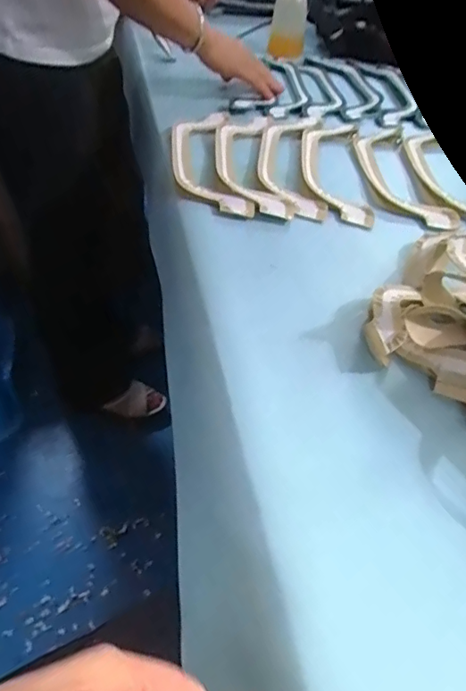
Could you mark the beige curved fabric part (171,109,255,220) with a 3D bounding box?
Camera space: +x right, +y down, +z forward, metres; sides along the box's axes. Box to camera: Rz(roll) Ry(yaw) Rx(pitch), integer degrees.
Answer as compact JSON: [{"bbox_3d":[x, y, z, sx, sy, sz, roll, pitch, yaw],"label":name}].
[{"bbox_3d":[-0.034,-0.236,0.660,0.083,0.010,0.257,-2,46,-9],"label":"beige curved fabric part"}]

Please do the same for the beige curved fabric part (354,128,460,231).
[{"bbox_3d":[0.214,-0.225,0.684,0.081,0.007,0.262,1,45,-6],"label":"beige curved fabric part"}]

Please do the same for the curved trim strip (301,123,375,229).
[{"bbox_3d":[0.131,-0.240,0.685,0.083,0.014,0.274,7,45,0],"label":"curved trim strip"}]

